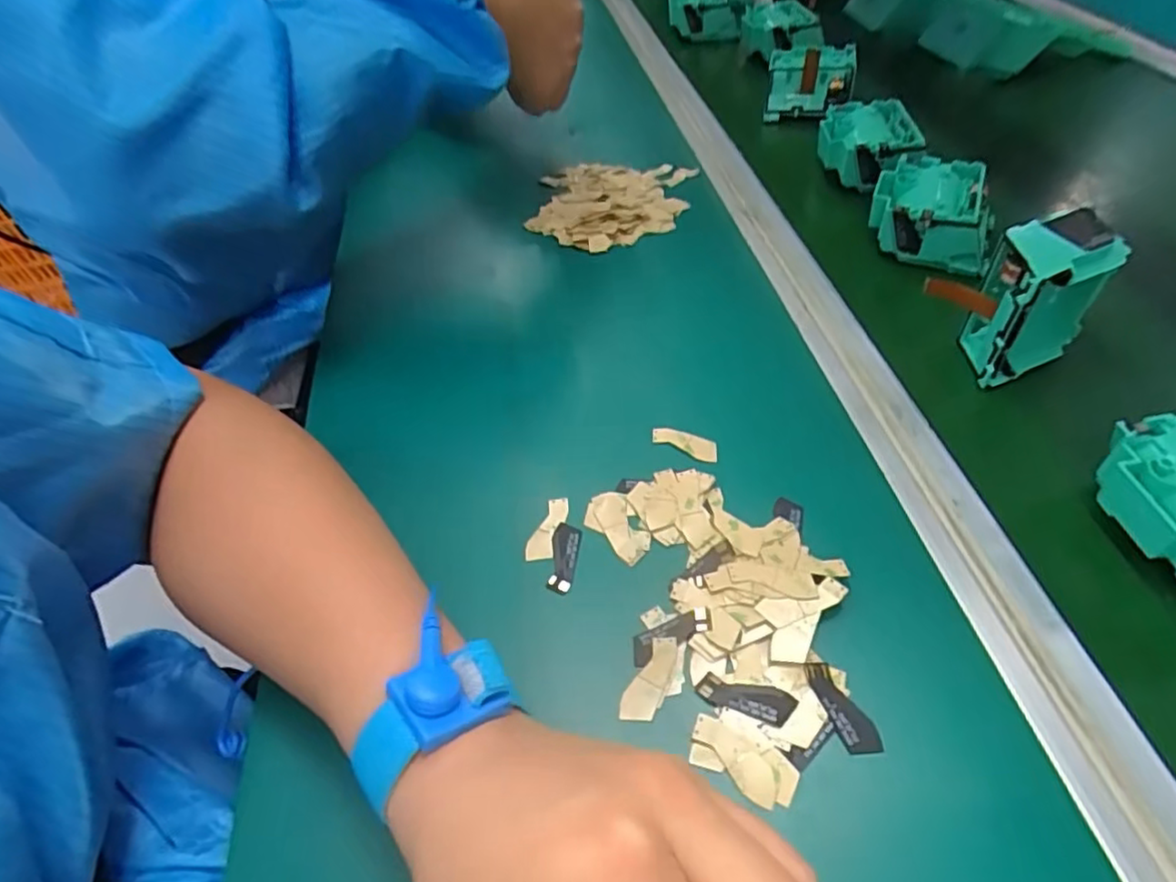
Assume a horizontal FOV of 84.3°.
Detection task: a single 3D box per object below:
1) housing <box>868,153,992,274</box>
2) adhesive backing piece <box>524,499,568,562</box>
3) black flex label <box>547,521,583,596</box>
[{"bbox_3d":[0.227,-0.153,0.431,0.071,0.039,0.071,13,48,18],"label":"housing"},{"bbox_3d":[-0.020,0.044,0.321,0.013,0.004,0.037,15,51,6],"label":"adhesive backing piece"},{"bbox_3d":[-0.012,0.056,0.310,0.013,0.004,0.037,-1,47,12],"label":"black flex label"}]

